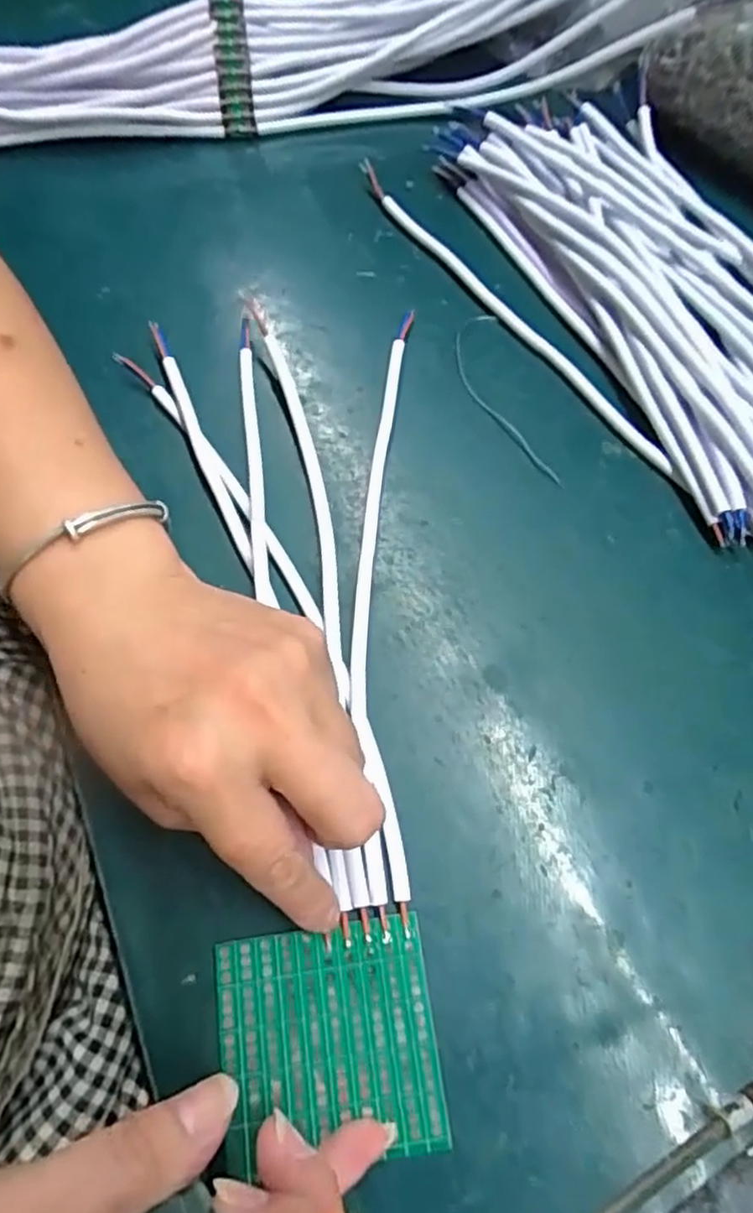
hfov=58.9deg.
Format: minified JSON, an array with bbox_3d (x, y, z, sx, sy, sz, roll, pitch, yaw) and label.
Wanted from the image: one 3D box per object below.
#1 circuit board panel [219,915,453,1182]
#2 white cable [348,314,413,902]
[{"bbox_3d":[-0.016,0.142,0.218,0.069,0.005,0.065,-7,67,-3],"label":"circuit board panel"},{"bbox_3d":[0.003,-0.025,0.299,0.024,0.008,0.283,3,65,-3],"label":"white cable"}]

